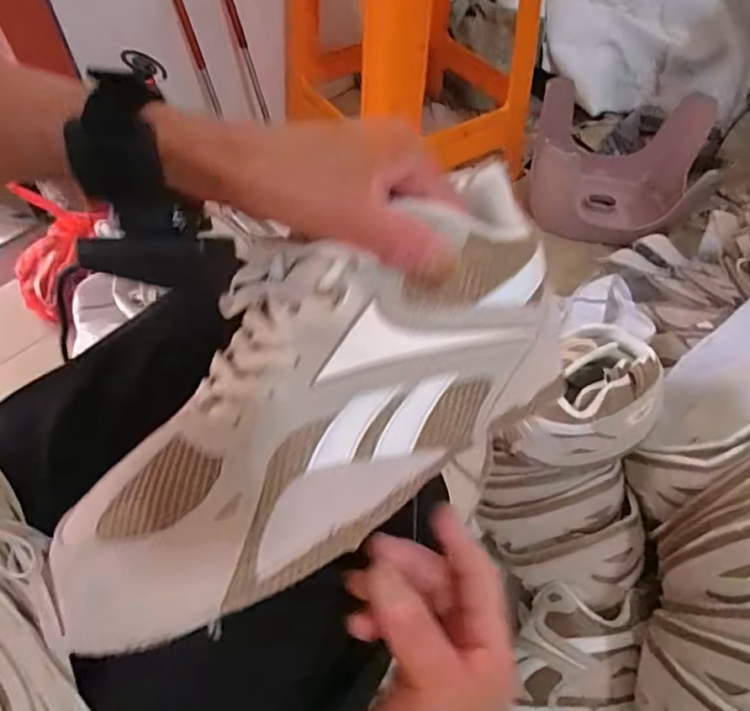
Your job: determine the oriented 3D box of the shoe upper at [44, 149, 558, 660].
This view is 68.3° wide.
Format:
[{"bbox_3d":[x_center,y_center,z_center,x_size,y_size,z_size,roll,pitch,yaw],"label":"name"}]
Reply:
[{"bbox_3d":[-0.029,0.014,0.239,0.243,0.062,0.121,-39,62,-8],"label":"shoe upper"}]

